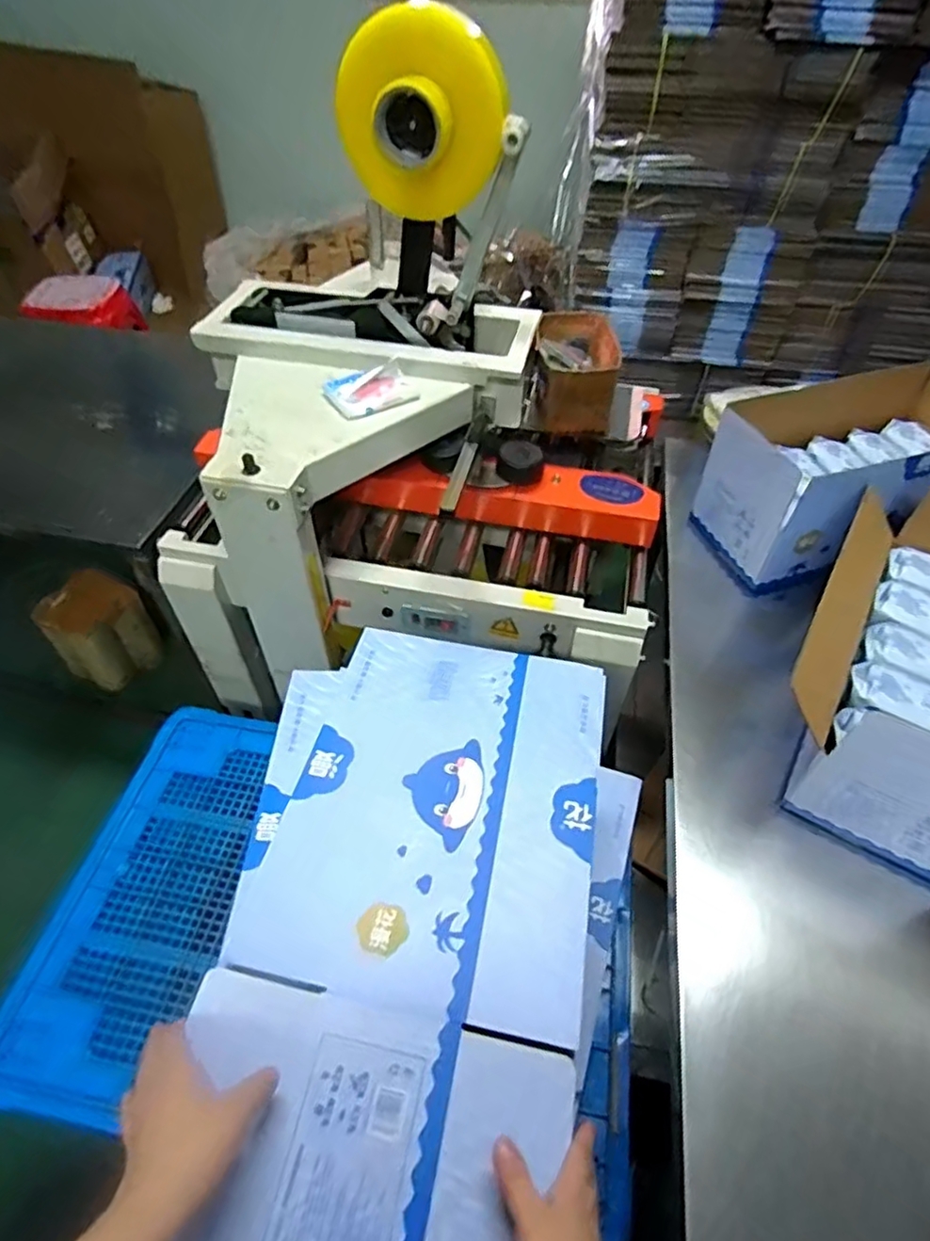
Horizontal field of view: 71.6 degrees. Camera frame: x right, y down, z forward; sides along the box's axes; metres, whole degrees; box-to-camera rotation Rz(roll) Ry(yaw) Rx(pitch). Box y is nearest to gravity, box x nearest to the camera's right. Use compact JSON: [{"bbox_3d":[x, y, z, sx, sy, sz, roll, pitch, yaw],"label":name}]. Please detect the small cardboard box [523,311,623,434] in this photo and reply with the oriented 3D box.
[{"bbox_3d":[0.189,-0.425,1.104,0.140,0.115,0.201,11,49,8],"label":"small cardboard box"}]

